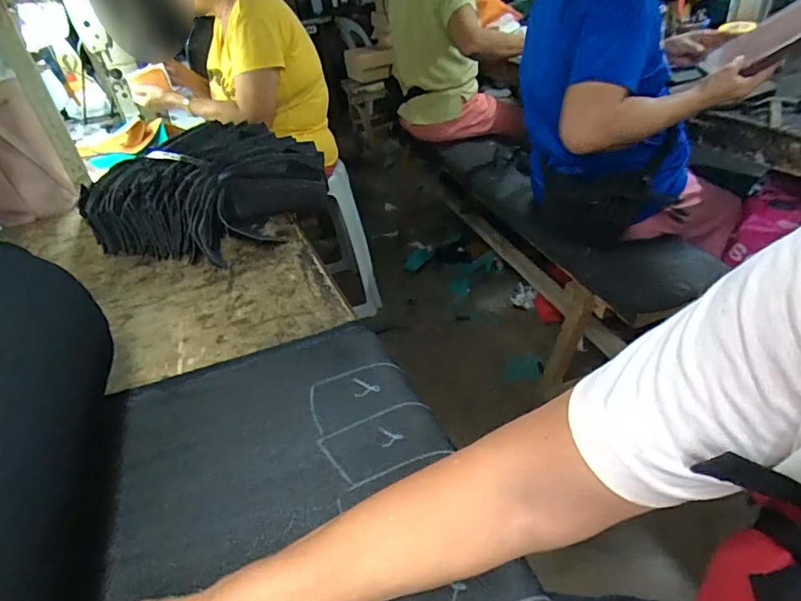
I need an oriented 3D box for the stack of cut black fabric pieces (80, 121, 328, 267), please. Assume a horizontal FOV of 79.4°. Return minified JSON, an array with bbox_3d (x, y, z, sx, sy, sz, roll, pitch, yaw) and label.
[{"bbox_3d":[-0.357,-0.197,0.888,0.308,0.141,0.354,24,48,35],"label":"stack of cut black fabric pieces"}]

